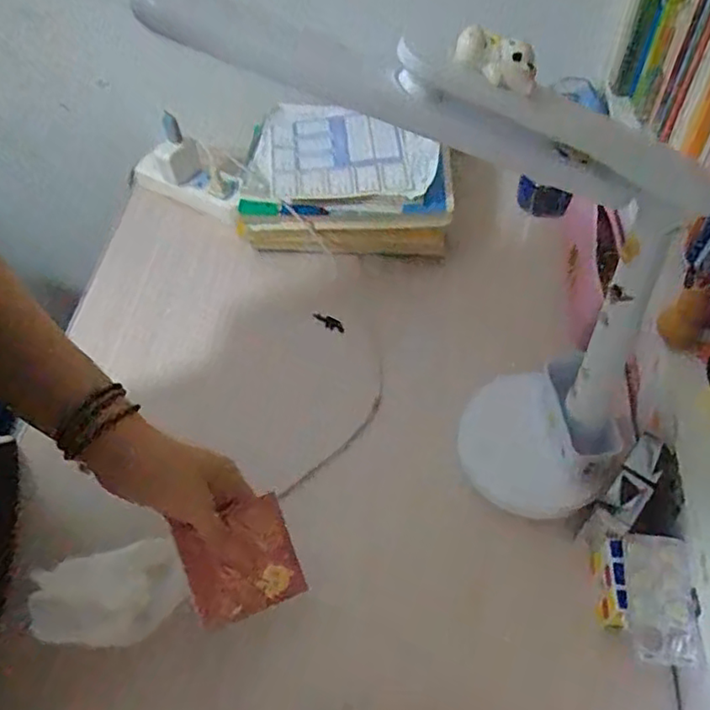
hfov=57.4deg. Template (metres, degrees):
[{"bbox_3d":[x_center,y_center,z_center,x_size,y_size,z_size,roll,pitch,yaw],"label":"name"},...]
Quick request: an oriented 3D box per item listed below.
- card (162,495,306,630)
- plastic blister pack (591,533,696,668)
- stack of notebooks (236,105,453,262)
[{"bbox_3d":[-0.086,0.154,0.486,0.081,0.021,0.083,-18,96,-17],"label":"card"},{"bbox_3d":[0.215,0.182,0.487,0.074,0.043,0.090,-7,63,26],"label":"plastic blister pack"},{"bbox_3d":[-0.009,-0.204,0.756,0.236,0.083,0.169,1,56,5],"label":"stack of notebooks"}]

